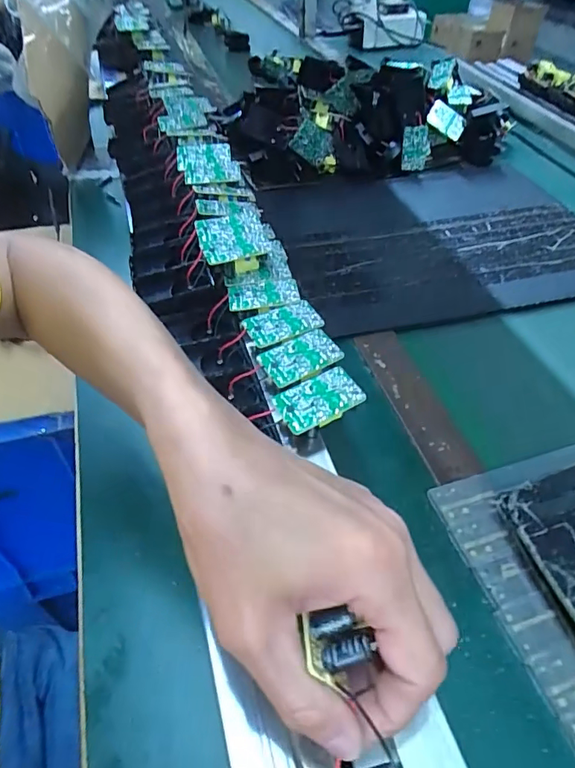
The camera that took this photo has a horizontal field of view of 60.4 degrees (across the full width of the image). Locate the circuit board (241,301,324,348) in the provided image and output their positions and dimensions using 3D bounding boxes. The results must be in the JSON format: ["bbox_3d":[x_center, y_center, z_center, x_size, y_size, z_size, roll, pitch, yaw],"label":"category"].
[{"bbox_3d":[-0.004,-0.053,0.424,0.063,0.004,0.037,-15,49,-16],"label":"circuit board"}]

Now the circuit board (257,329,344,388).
[{"bbox_3d":[0.011,-0.021,0.400,0.062,0.012,0.037,-26,53,-23],"label":"circuit board"}]

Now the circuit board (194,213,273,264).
[{"bbox_3d":[-0.052,-0.141,0.477,0.064,0.010,0.070,-12,52,-11],"label":"circuit board"}]

